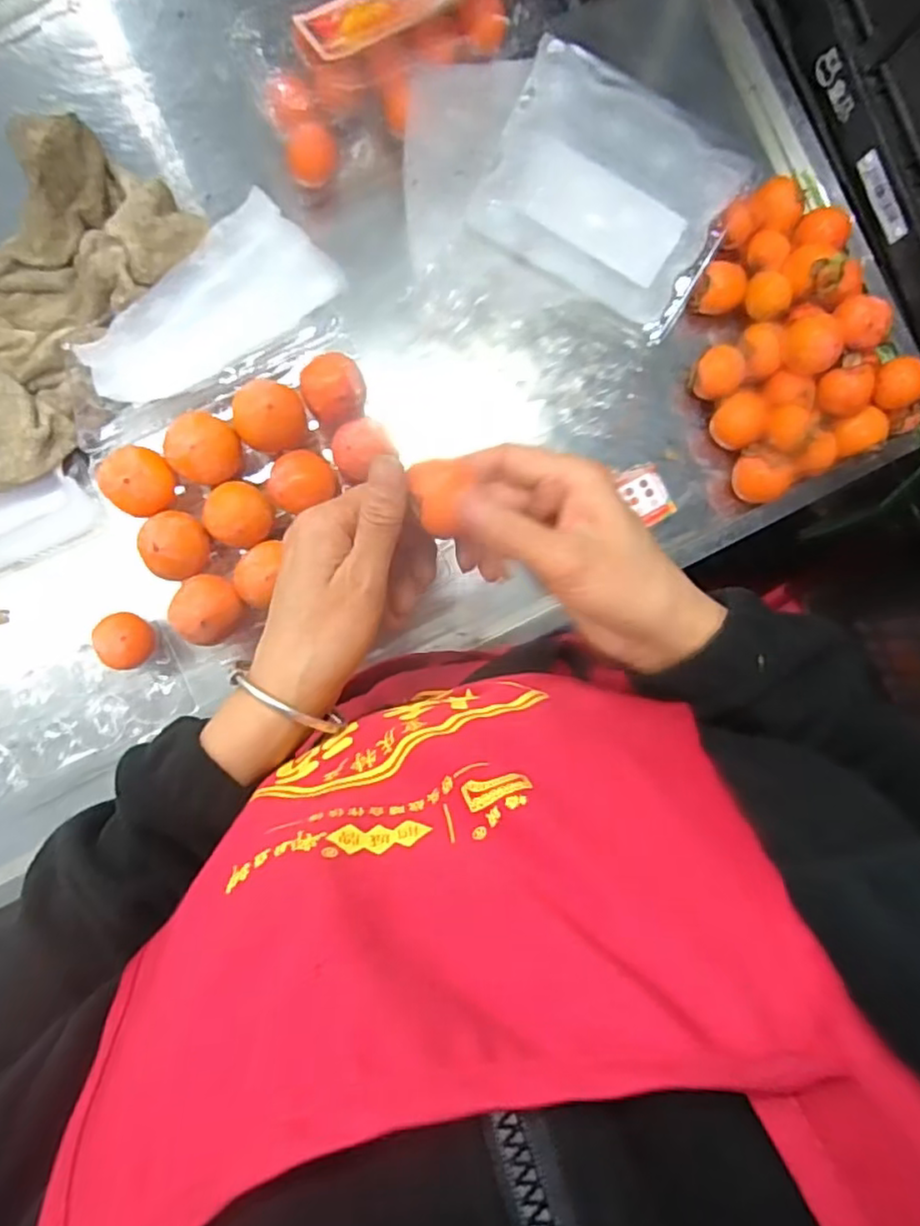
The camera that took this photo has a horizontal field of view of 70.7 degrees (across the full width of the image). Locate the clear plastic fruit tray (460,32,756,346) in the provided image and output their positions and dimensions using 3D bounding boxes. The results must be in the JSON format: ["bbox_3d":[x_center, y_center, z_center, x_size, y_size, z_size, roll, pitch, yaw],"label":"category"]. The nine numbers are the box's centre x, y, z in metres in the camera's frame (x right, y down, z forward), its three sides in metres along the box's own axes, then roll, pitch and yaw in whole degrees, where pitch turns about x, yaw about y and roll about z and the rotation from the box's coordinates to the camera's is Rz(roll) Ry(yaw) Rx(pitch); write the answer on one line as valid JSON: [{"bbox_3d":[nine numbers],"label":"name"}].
[{"bbox_3d":[0.115,-0.340,0.525,0.203,0.014,0.136,39,124,12],"label":"clear plastic fruit tray"}]

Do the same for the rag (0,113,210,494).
[{"bbox_3d":[-0.385,-0.260,0.518,0.274,0.078,0.299,30,86,-4],"label":"rag"}]

